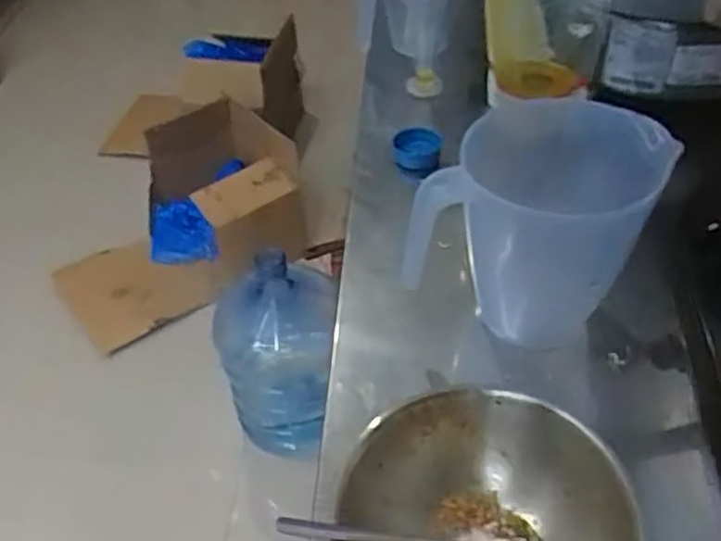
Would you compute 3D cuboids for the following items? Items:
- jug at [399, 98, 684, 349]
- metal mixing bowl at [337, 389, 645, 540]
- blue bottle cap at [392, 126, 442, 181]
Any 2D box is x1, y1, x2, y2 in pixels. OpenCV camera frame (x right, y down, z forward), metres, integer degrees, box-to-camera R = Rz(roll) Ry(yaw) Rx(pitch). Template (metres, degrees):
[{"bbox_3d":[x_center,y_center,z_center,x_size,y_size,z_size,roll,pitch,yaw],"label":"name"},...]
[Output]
[{"bbox_3d":[0.160,-0.046,0.646,0.184,0.182,0.186,20,51,22],"label":"jug"},{"bbox_3d":[0.084,0.180,0.493,0.180,0.089,0.174,-2,46,2],"label":"metal mixing bowl"},{"bbox_3d":[0.066,-0.137,0.844,0.052,0.040,0.057,-4,46,0],"label":"blue bottle cap"}]

